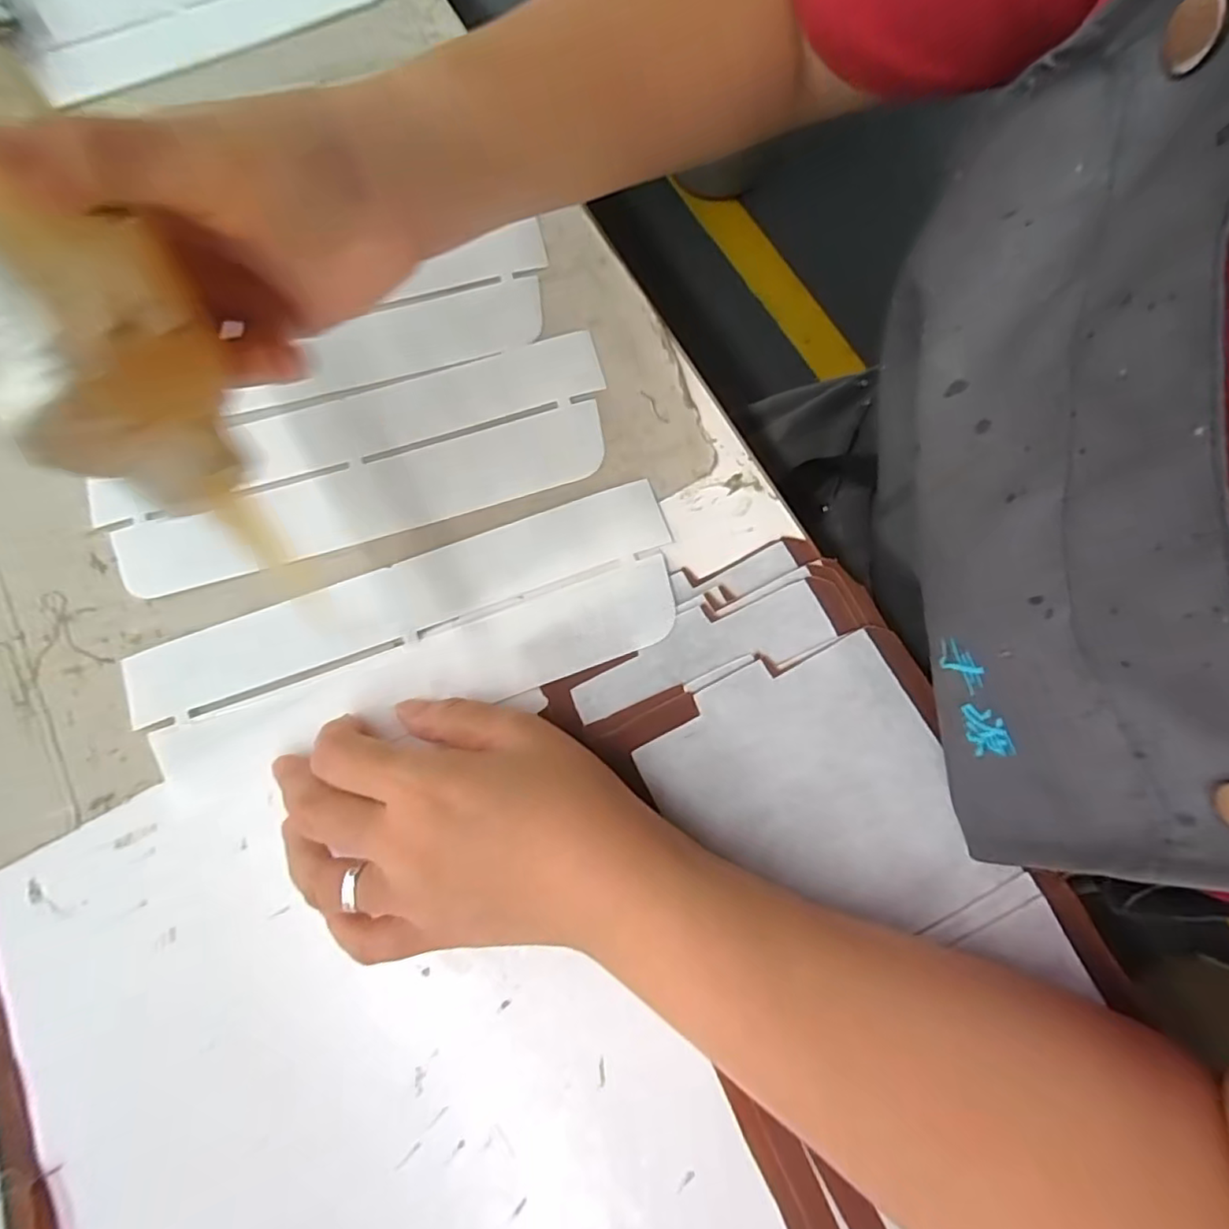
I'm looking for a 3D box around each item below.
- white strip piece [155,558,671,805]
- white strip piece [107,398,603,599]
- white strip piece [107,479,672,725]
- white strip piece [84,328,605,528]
[{"bbox_3d":[-0.077,0.025,0.249,0.210,0.005,0.035,-19,81,-2],"label":"white strip piece"},{"bbox_3d":[-0.108,-0.050,0.267,0.208,0.005,0.037,-16,78,-3],"label":"white strip piece"},{"bbox_3d":[-0.088,-0.007,0.255,0.225,0.004,0.031,-20,78,-4],"label":"white strip piece"},{"bbox_3d":[-0.118,-0.084,0.274,0.227,0.007,0.031,-16,78,-3],"label":"white strip piece"}]

